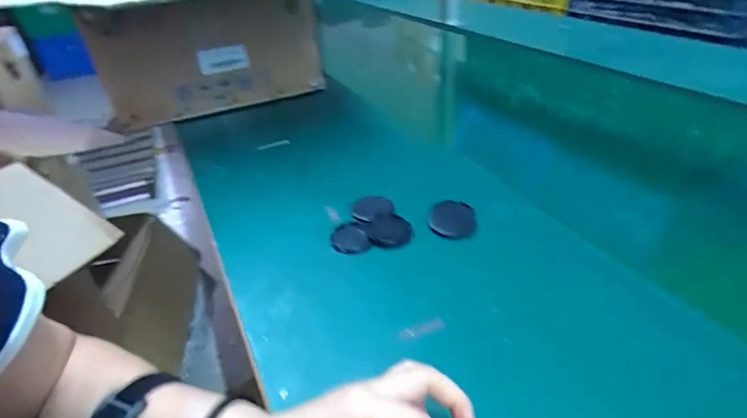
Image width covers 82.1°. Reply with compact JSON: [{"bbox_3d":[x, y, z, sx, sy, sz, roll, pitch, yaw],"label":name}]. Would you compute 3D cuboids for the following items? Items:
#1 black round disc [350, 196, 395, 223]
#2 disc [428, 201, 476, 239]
[{"bbox_3d":[-0.001,0.000,0.513,0.050,0.006,0.050,-3,35,2],"label":"black round disc"},{"bbox_3d":[0.090,0.014,0.487,0.051,0.013,0.063,0,35,6],"label":"disc"}]

